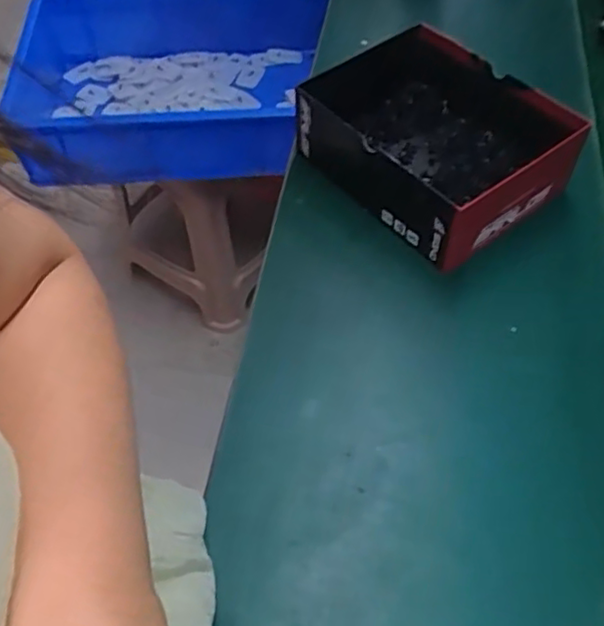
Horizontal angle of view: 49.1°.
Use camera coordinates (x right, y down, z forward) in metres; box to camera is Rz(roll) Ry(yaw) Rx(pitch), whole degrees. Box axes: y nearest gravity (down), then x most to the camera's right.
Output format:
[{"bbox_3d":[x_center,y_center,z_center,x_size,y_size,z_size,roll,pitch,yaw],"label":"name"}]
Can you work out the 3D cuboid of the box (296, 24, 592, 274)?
[{"bbox_3d":[0.129,-0.193,0.707,0.197,0.085,0.278,-33,60,-20],"label":"box"}]

